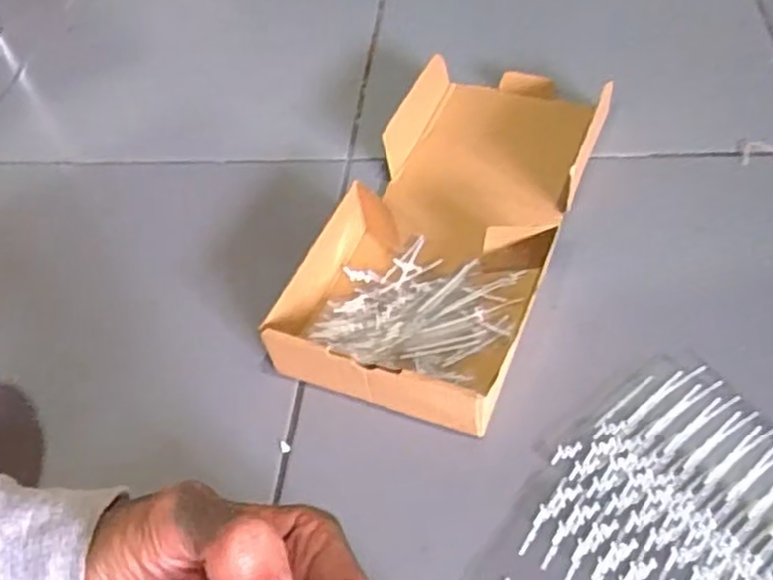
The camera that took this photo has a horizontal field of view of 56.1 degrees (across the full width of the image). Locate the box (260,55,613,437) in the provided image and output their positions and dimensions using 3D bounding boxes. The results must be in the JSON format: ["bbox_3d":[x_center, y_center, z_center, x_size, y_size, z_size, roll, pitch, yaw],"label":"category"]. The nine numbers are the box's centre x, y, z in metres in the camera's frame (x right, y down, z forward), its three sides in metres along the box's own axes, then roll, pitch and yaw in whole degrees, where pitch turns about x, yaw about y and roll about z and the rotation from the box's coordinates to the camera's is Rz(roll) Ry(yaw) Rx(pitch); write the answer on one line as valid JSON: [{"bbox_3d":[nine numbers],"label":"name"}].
[{"bbox_3d":[0.057,-0.065,0.580,0.167,0.046,0.363,15,54,19],"label":"box"}]

